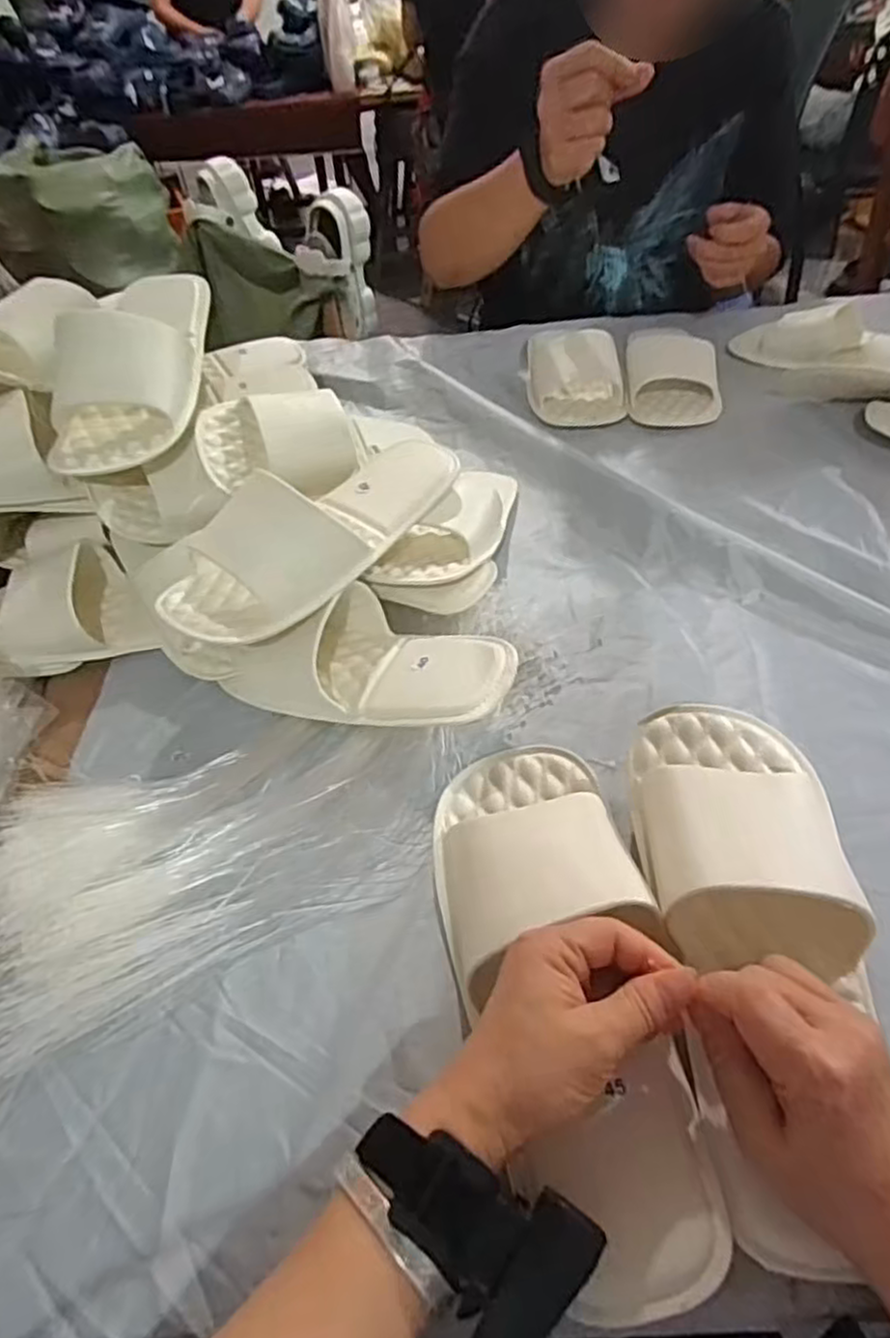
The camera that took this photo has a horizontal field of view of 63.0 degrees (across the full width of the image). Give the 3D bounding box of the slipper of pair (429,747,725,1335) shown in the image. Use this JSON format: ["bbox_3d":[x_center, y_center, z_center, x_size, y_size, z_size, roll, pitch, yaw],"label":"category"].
[{"bbox_3d":[0.061,0.152,0.370,0.104,0.058,0.270,-11,56,-7],"label":"slipper of pair"}]

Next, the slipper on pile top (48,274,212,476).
[{"bbox_3d":[-0.272,-0.267,0.627,0.121,0.077,0.236,-7,47,0],"label":"slipper on pile top"}]

